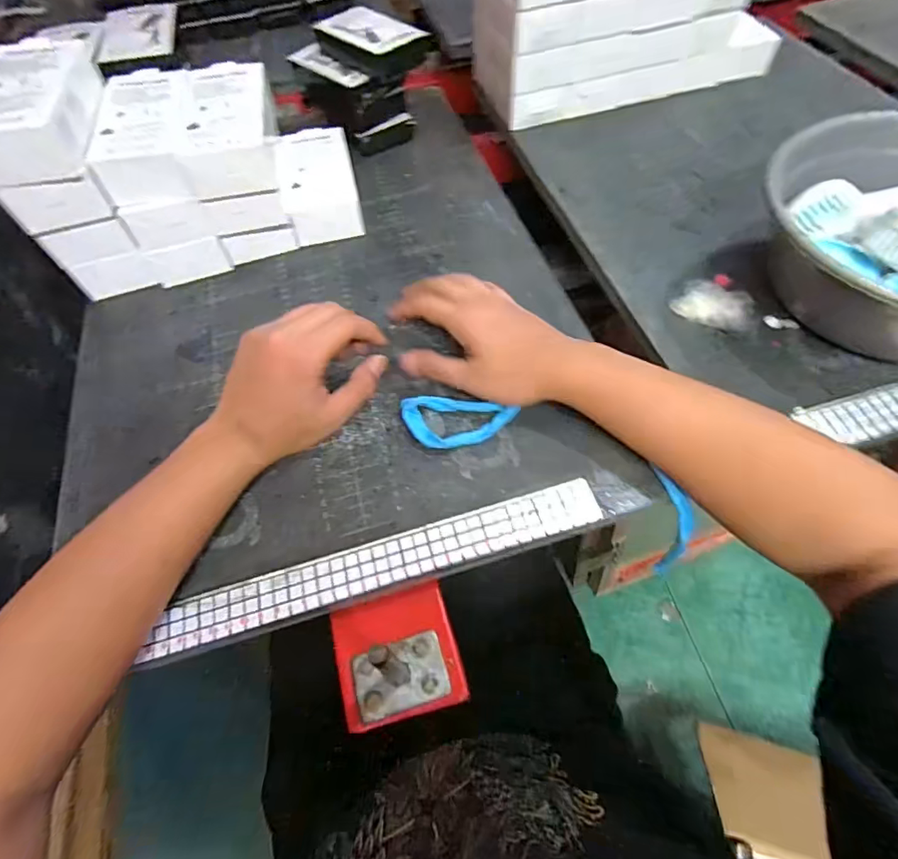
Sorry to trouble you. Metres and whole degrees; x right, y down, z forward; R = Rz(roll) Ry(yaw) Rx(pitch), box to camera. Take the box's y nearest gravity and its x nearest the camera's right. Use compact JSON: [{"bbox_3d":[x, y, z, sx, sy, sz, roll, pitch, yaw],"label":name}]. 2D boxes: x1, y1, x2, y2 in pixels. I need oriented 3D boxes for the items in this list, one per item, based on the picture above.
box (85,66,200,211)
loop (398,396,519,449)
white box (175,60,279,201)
[{"bbox_3d":[-0.270,-0.269,0.453,0.075,0.042,0.154,-12,59,-3],"label":"box"},{"bbox_3d":[0.007,-0.005,0.388,0.087,0.011,0.043,6,59,8],"label":"loop"},{"bbox_3d":[-0.198,-0.277,0.454,0.076,0.042,0.147,-12,59,-3],"label":"white box"}]

